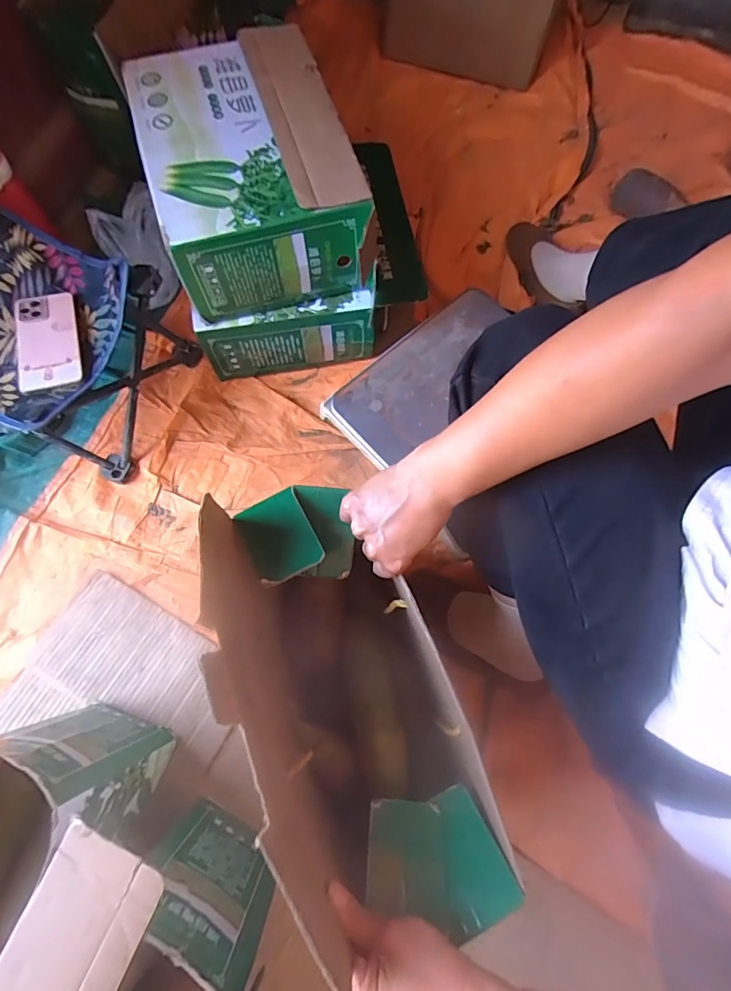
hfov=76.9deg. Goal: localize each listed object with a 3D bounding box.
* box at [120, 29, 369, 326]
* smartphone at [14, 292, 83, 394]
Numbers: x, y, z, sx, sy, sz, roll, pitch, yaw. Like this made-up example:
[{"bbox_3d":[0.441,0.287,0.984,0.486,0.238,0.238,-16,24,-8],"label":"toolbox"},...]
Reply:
[{"bbox_3d":[-0.163,-0.459,0.659,0.256,0.146,0.354,-18,74,-6],"label":"box"},{"bbox_3d":[-0.423,-0.206,0.610,0.077,0.016,0.159,-18,74,-7],"label":"smartphone"}]

